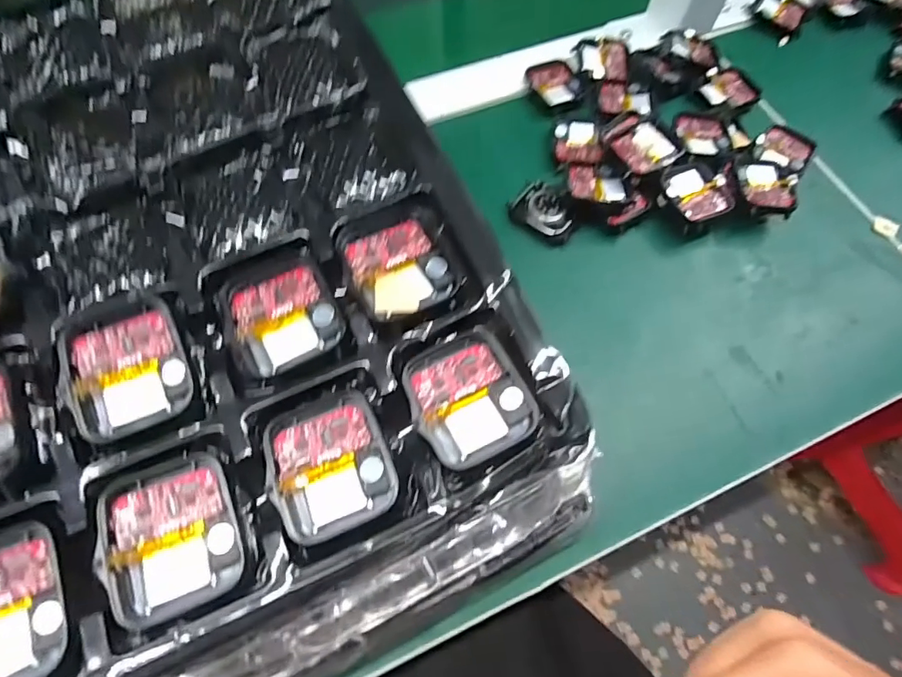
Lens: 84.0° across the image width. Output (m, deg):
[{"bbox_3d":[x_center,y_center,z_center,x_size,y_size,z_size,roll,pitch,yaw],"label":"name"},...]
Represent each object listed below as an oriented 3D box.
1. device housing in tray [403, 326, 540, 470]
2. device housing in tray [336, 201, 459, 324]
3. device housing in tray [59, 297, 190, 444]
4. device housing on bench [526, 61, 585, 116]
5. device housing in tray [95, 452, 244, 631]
[{"bbox_3d":[0.006,0.021,0.172,0.037,0.007,0.041,-27,69,-13],"label":"device housing in tray"},{"bbox_3d":[-0.019,-0.029,0.187,0.039,0.005,0.042,-24,68,-12],"label":"device housing in tray"},{"bbox_3d":[-0.109,0.010,0.168,0.037,0.009,0.042,-24,68,-12],"label":"device housing in tray"},{"bbox_3d":[0.077,-0.187,0.373,0.038,0.008,0.044,-17,67,-9],"label":"device housing on bench"},{"bbox_3d":[-0.084,0.059,0.152,0.036,0.009,0.044,-22,68,-11],"label":"device housing in tray"}]

